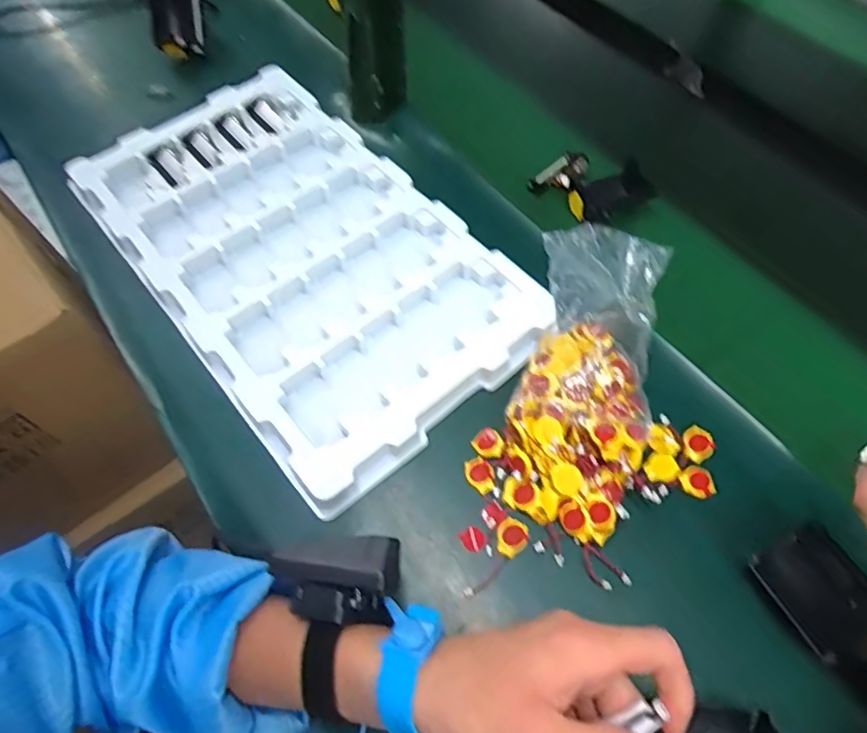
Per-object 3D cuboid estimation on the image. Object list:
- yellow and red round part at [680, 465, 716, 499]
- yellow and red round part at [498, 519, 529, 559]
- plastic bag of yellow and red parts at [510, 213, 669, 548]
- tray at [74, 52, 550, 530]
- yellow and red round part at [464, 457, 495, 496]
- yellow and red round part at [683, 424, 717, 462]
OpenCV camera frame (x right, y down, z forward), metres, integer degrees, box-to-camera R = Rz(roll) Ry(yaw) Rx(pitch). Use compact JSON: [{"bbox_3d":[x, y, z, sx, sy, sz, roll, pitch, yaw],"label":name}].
[{"bbox_3d":[0.188,0.082,0.394,0.021,0.005,0.022,0,60,0],"label":"yellow and red round part"},{"bbox_3d":[0.054,0.116,0.375,0.021,0.004,0.026,7,60,4],"label":"yellow and red round part"},{"bbox_3d":[0.112,0.005,0.402,0.100,0.069,0.218,15,63,9],"label":"plastic bag of yellow and red parts"},{"bbox_3d":[-0.119,-0.105,0.490,0.240,0.028,0.422,-36,66,-19],"label":"tray"},{"bbox_3d":[0.034,0.080,0.401,0.019,0.004,0.027,-19,62,-11],"label":"yellow and red round part"},{"bbox_3d":[0.194,0.057,0.407,0.027,0.004,0.023,-30,64,-16],"label":"yellow and red round part"}]

